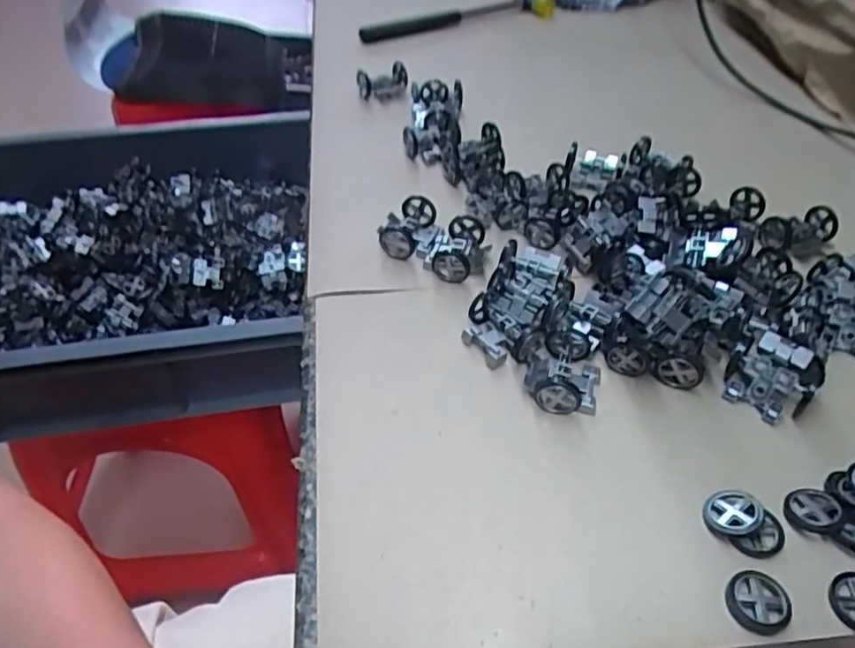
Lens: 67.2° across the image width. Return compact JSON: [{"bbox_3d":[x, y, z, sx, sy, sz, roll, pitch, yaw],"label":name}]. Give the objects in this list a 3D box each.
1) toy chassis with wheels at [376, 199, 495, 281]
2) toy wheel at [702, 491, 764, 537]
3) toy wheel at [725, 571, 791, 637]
[{"bbox_3d":[0.005,-0.064,0.478,0.079,0.028,0.051,23,50,22],"label":"toy chassis with wheels"},{"bbox_3d":[0.156,0.096,0.329,0.027,0.008,0.027,-16,32,11],"label":"toy wheel"},{"bbox_3d":[0.155,0.130,0.301,0.028,0.004,0.028,0,45,0],"label":"toy wheel"}]

